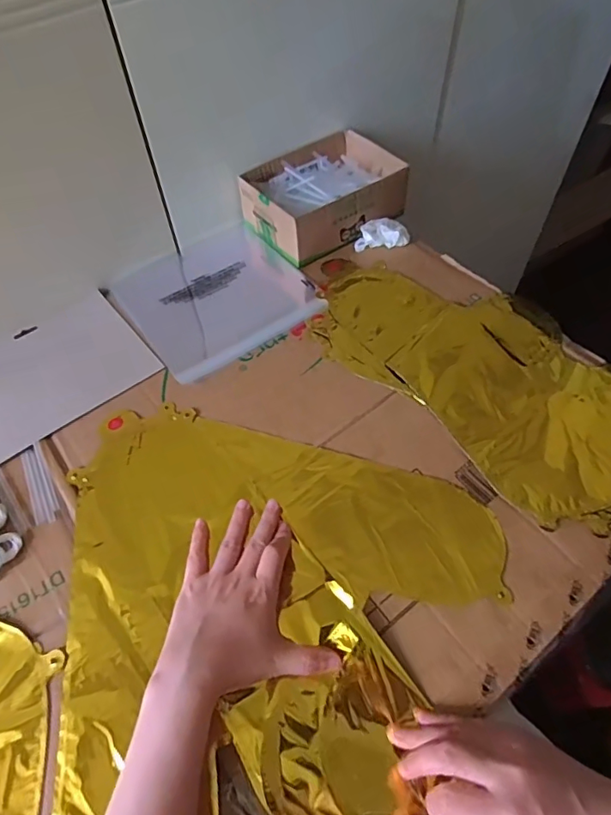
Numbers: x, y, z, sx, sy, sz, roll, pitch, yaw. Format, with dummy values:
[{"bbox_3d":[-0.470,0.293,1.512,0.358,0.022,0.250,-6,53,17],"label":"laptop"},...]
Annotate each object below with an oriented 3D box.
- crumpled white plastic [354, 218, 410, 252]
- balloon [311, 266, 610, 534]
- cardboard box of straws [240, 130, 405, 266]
[{"bbox_3d":[0.096,-0.220,0.644,0.067,0.024,0.031,-10,55,-5],"label":"crumpled white plastic"},{"bbox_3d":[0.198,-0.042,0.520,0.210,0.020,0.399,-37,62,-21],"label":"balloon"},{"bbox_3d":[0.025,-0.274,0.655,0.192,0.068,0.145,-36,61,-21],"label":"cardboard box of straws"}]

